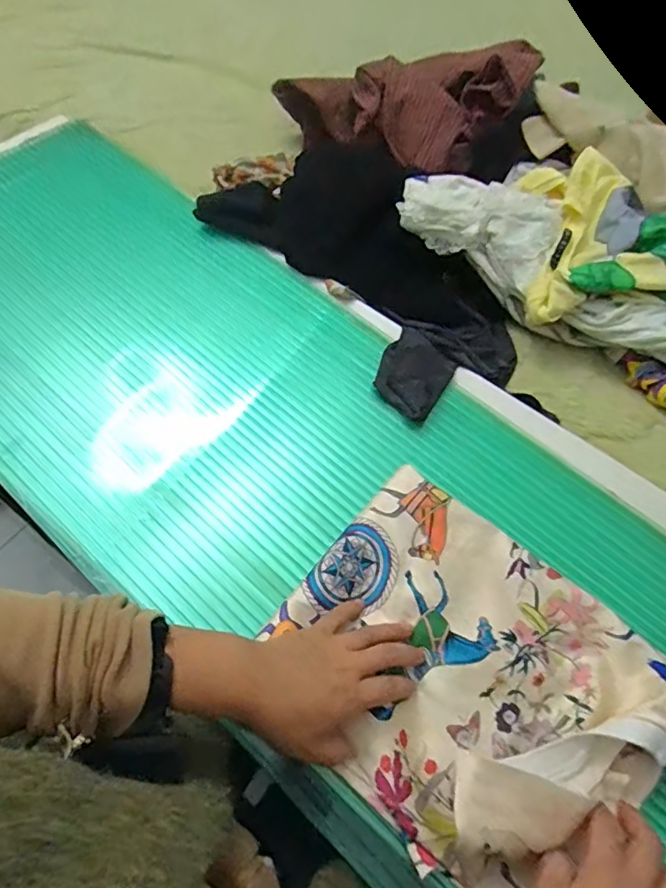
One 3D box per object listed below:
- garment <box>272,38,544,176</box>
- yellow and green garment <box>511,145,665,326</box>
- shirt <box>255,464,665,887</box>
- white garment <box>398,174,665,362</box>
[{"bbox_3d":[0.105,-0.522,0.843,0.378,0.124,0.190,7,59,17],"label":"garment"},{"bbox_3d":[0.351,-0.279,0.707,0.225,0.093,0.242,-1,61,-5],"label":"yellow and green garment"},{"bbox_3d":[0.111,0.183,0.446,0.302,0.049,0.241,39,65,16],"label":"shirt"},{"bbox_3d":[0.329,-0.199,0.682,0.525,0.119,0.162,30,63,13],"label":"white garment"}]

